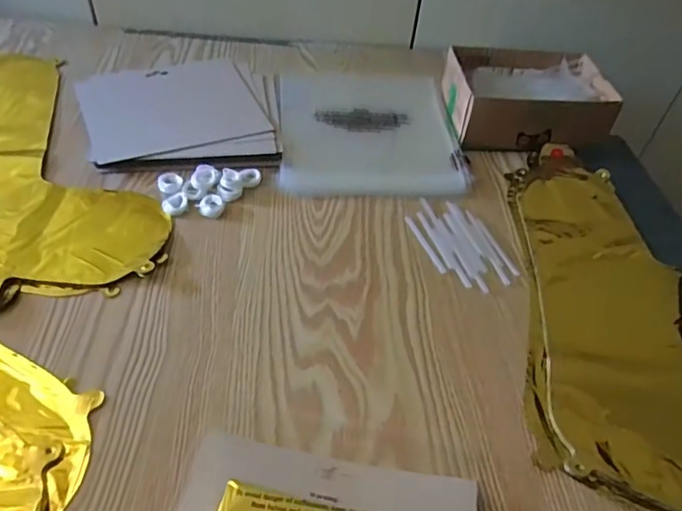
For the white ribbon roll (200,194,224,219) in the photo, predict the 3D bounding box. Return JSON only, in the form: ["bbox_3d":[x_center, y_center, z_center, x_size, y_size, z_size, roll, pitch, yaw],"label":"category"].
[{"bbox_3d":[-0.128,-0.050,0.537,0.022,0.007,0.025,5,47,-1],"label":"white ribbon roll"}]

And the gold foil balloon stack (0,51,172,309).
[{"bbox_3d":[-0.354,-0.096,0.556,0.217,0.015,0.422,-26,55,-26],"label":"gold foil balloon stack"}]

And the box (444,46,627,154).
[{"bbox_3d":[0.230,-0.195,0.670,0.190,0.062,0.147,-1,47,-6],"label":"box"}]

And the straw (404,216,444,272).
[{"bbox_3d":[0.082,-0.013,0.534,0.007,0.004,0.080,-13,50,-17],"label":"straw"}]

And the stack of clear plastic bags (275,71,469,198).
[{"bbox_3d":[0.030,-0.163,0.661,0.205,0.011,0.253,-1,47,-7],"label":"stack of clear plastic bags"}]

